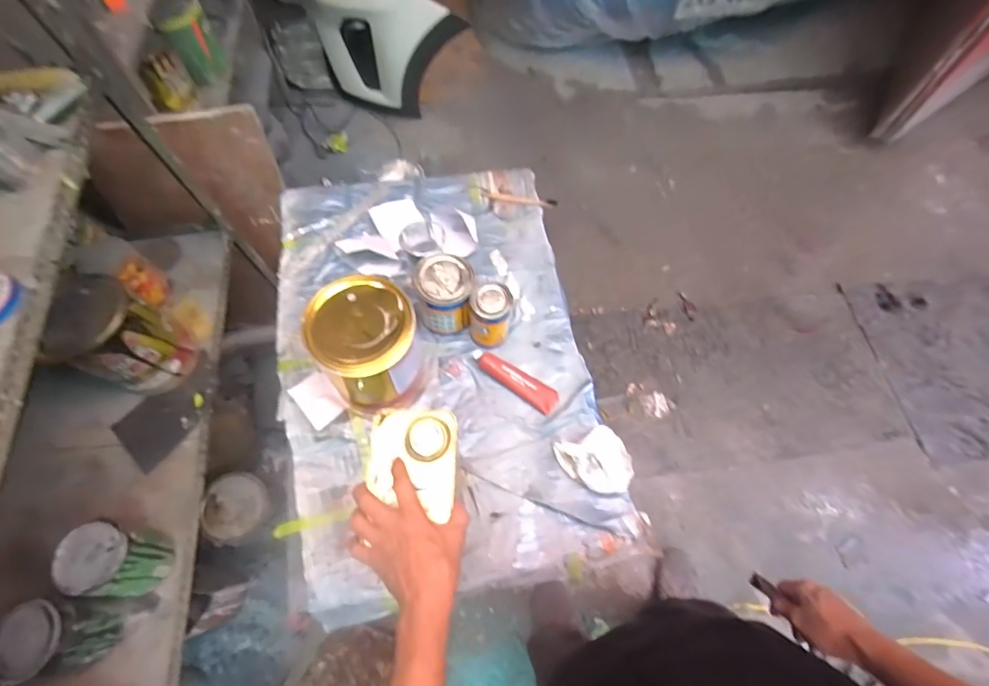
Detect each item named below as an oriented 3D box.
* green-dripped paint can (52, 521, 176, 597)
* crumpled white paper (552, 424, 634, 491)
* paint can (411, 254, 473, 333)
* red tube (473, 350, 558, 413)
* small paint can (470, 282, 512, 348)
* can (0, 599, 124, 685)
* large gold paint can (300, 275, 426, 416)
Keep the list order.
[{"bbox_3d":[-0.623,0.359,0.795,0.110,0.134,0.107,0,65,1],"label":"green-dripped paint can"},{"bbox_3d":[0.171,0.203,0.806,0.107,0.047,0.109,-17,66,-7],"label":"crumpled white paper"},{"bbox_3d":[-0.090,-0.085,0.878,0.100,0.144,0.094,0,65,1],"label":"paint can"},{"bbox_3d":[0.034,0.066,0.876,0.175,0.026,0.044,28,69,13],"label":"red tube"},{"bbox_3d":[-0.007,-0.044,0.865,0.069,0.142,0.064,0,65,1],"label":"small paint can"},{"bbox_3d":[-0.689,0.461,0.752,0.108,0.134,0.104,0,65,1],"label":"can"},{"bbox_3d":[-0.203,0.009,0.791,0.154,0.201,0.152,0,65,1],"label":"large gold paint can"}]

